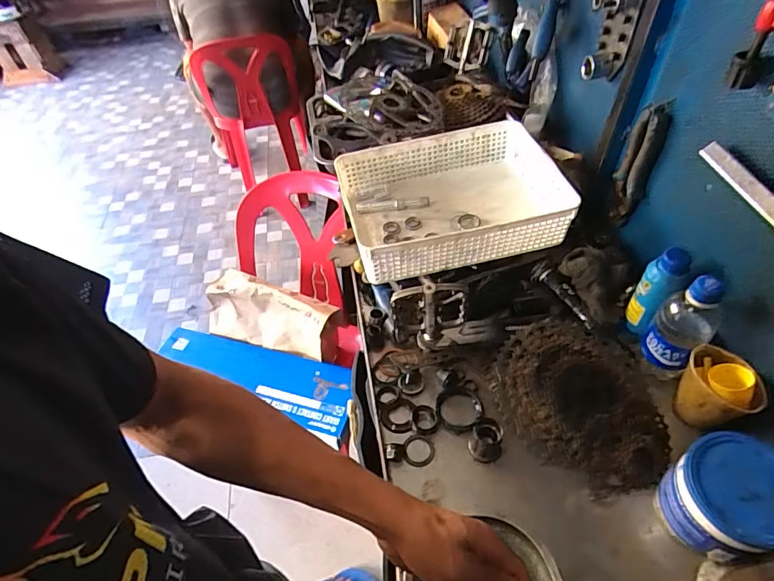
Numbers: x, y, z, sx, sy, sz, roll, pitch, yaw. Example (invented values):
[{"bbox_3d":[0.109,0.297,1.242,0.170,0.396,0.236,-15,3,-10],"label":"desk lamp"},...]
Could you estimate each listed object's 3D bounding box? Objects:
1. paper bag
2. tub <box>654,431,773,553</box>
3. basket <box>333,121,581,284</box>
[{"bbox_3d":[-0.281,0.064,1.097,0.310,0.136,0.120,19,53,19],"label":"paper bag"},{"bbox_3d":[0.340,0.210,0.464,0.102,0.094,0.098,-2,49,3],"label":"tub"},{"bbox_3d":[0.103,-0.145,0.749,0.335,0.091,0.245,-9,50,-4],"label":"basket"}]

